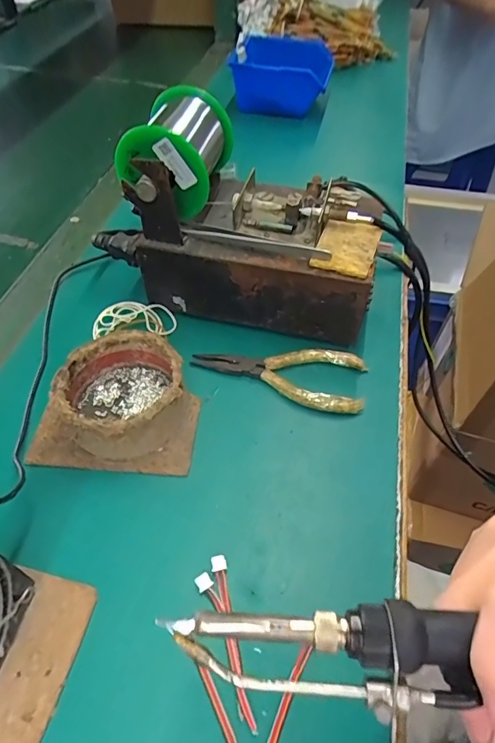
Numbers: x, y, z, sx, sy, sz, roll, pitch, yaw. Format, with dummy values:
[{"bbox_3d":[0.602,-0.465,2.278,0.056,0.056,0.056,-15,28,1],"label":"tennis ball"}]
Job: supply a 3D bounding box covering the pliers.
[{"bbox_3d":[0.024,-0.002,0.350,0.130,0.014,0.052,12,52,9],"label":"pliers"}]

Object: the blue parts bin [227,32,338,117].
[{"bbox_3d":[0.050,-0.416,0.651,0.129,0.067,0.107,10,52,7],"label":"blue parts bin"}]

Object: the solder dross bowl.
[{"bbox_3d":[-0.086,0.014,0.315,0.082,0.041,0.080,0,51,-1],"label":"solder dross bowl"}]

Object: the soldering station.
[{"bbox_3d":[-0.006,-0.120,0.366,0.222,0.134,0.116,12,52,9],"label":"soldering station"}]

